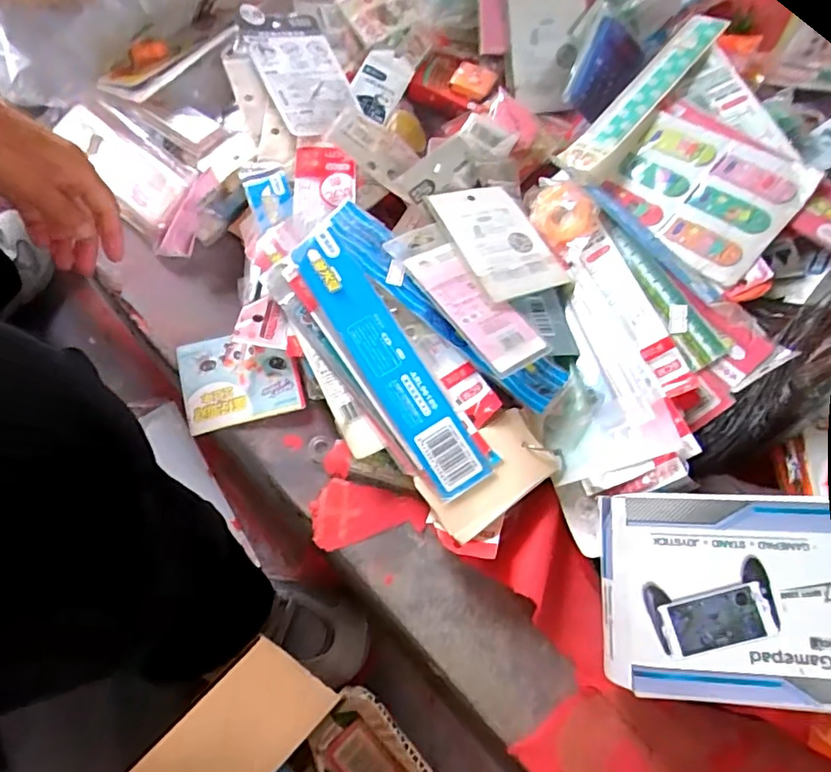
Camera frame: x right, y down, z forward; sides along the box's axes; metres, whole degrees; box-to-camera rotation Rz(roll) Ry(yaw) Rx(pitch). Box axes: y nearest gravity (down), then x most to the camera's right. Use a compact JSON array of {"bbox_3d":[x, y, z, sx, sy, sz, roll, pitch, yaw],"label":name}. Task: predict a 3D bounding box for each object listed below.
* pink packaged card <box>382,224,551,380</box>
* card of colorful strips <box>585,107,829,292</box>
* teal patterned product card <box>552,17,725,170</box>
[{"bbox_3d":[0.038,-0.069,0.428,0.053,0.008,0.142,-32,72,-29],"label":"pink packaged card"},{"bbox_3d":[0.234,-0.168,0.469,0.117,0.012,0.156,-45,59,-1],"label":"card of colorful strips"},{"bbox_3d":[0.218,-0.280,0.526,0.040,0.009,0.239,33,73,29],"label":"teal patterned product card"}]

